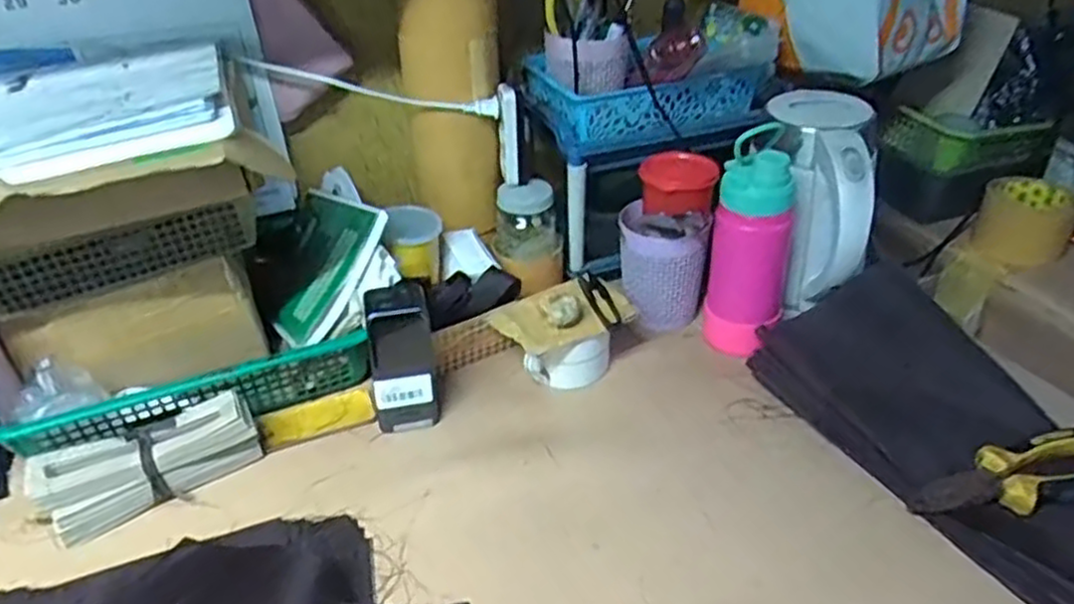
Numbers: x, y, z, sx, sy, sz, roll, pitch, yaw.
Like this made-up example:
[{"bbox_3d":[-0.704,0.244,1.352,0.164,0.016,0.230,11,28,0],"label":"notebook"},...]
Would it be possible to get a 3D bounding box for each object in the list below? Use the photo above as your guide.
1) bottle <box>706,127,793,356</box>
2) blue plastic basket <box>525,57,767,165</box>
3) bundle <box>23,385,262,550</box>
[{"bbox_3d":[0.204,-0.044,0.703,0.062,0.199,0.069,-6,35,-6],"label":"bottle"},{"bbox_3d":[0.122,-0.235,0.833,0.242,0.063,0.167,-15,37,-18],"label":"blue plastic basket"},{"bbox_3d":[-0.320,0.132,0.611,0.167,0.052,0.058,-22,39,-26],"label":"bundle"}]

